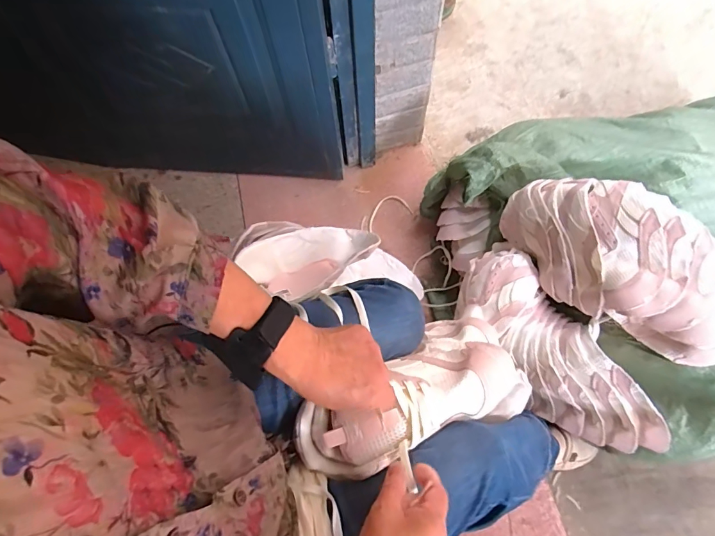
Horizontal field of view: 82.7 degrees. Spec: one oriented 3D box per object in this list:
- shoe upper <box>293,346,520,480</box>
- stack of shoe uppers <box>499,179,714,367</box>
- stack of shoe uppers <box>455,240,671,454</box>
[{"bbox_3d":[0.062,0.149,0.457,0.263,0.079,0.090,-22,69,-9],"label":"shoe upper"},{"bbox_3d":[0.412,-0.011,0.647,0.172,0.150,0.380,-41,73,-12],"label":"stack of shoe uppers"},{"bbox_3d":[0.316,0.140,0.687,0.149,0.117,0.390,-29,71,-8],"label":"stack of shoe uppers"}]

